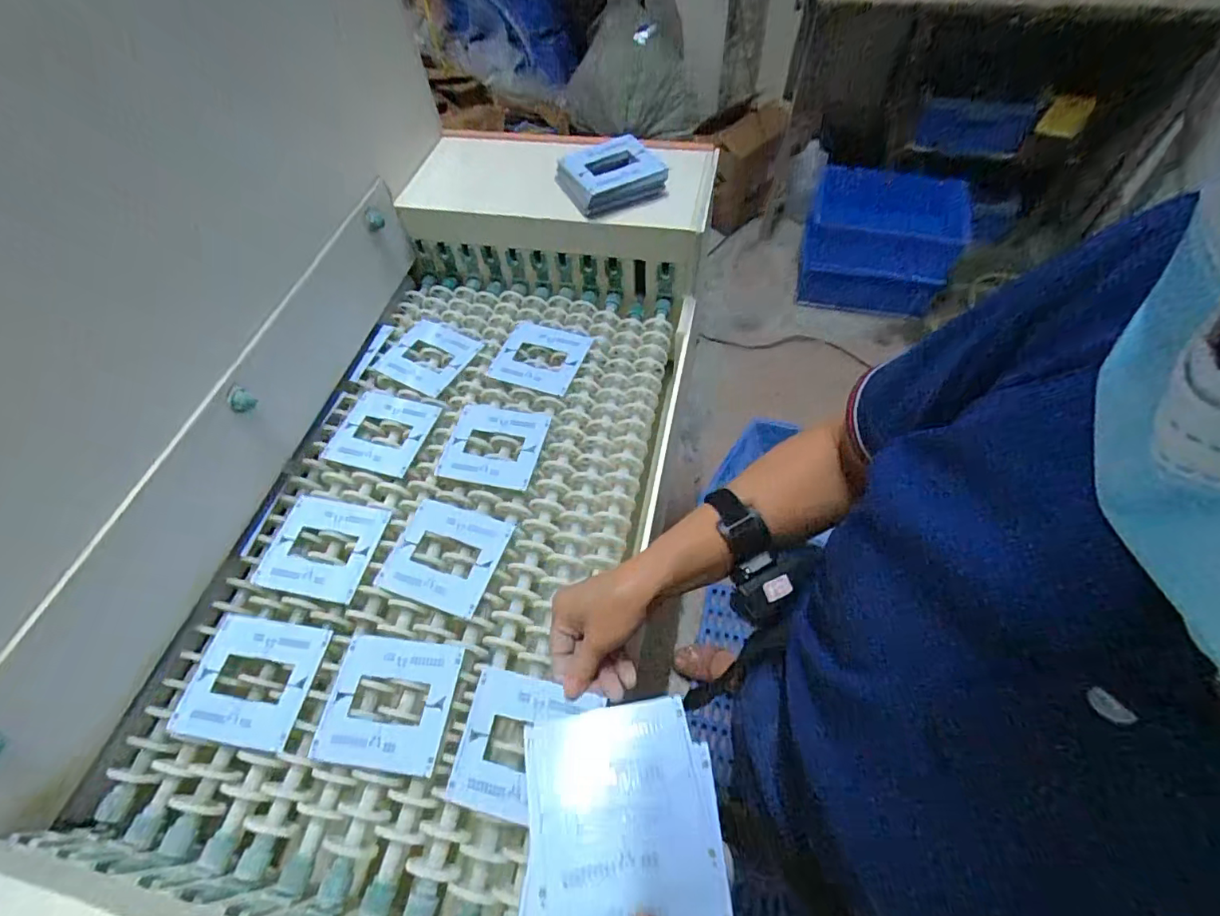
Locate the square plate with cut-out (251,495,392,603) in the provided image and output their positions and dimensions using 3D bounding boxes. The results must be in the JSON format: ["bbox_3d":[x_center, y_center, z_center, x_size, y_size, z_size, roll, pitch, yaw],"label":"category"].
[{"bbox_3d":[-0.295,0.089,0.535,0.107,0.006,0.103,9,57,8],"label":"square plate with cut-out"}]

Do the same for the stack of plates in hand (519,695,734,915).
[{"bbox_3d":[0.007,0.226,0.316,0.119,0.009,0.139,-2,56,0],"label":"stack of plates in hand"}]

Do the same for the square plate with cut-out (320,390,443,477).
[{"bbox_3d":[-0.270,-0.033,0.618,0.111,0.009,0.104,13,58,10],"label":"square plate with cut-out"}]

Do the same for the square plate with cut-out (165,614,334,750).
[{"bbox_3d":[-0.320,0.197,0.467,0.108,0.006,0.101,6,59,6],"label":"square plate with cut-out"}]

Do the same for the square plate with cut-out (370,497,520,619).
[{"bbox_3d":[-0.165,0.096,0.524,0.110,0.007,0.103,14,58,15],"label":"square plate with cut-out"}]

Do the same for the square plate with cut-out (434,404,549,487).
[{"bbox_3d":[-0.133,-0.016,0.599,0.110,0.007,0.110,7,56,9],"label":"square plate with cut-out"}]

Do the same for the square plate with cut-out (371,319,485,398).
[{"bbox_3d":[-0.241,-0.136,0.686,0.117,0.009,0.112,20,60,15],"label":"square plate with cut-out"}]

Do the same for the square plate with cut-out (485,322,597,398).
[{"bbox_3d":[-0.091,-0.133,0.676,0.114,0.007,0.108,16,59,15],"label":"square plate with cut-out"}]

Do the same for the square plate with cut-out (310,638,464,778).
[{"bbox_3d":[-0.191,0.209,0.448,0.108,0.008,0.102,5,57,5],"label":"square plate with cut-out"}]

